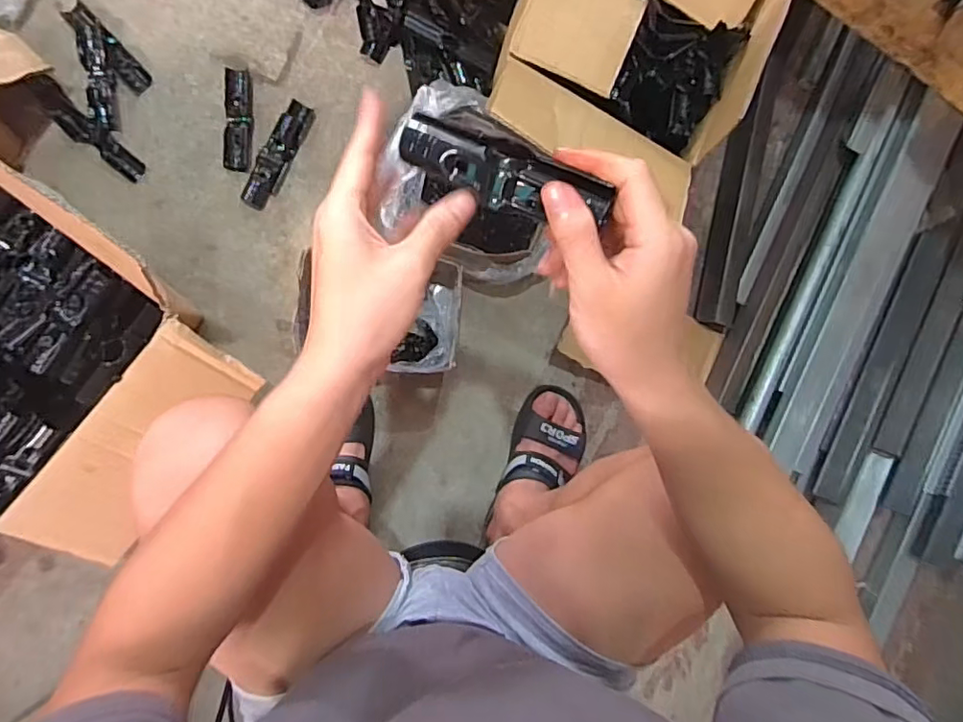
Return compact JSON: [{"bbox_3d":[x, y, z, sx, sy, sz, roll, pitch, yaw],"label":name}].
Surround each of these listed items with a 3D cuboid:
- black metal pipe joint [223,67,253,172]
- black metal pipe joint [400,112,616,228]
[{"bbox_3d":[-0.329,-0.324,0.772,0.037,0.022,0.125,3,92,-9],"label":"black metal pipe joint"},{"bbox_3d":[0.012,-0.107,0.333,0.125,0.020,0.032,21,89,11],"label":"black metal pipe joint"}]

